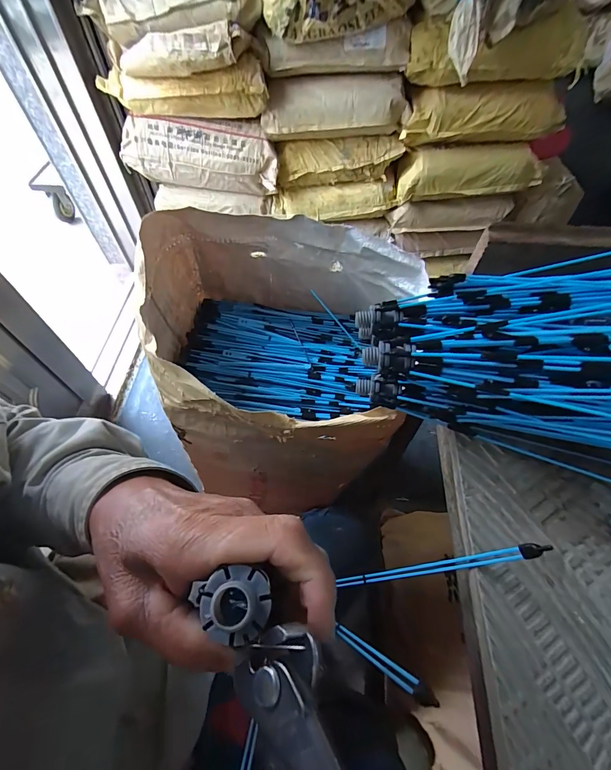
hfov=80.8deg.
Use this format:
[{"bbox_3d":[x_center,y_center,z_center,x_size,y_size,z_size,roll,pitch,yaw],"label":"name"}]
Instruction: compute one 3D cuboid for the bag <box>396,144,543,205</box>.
[{"bbox_3d":[0.507,-0.652,1.097,0.429,0.129,0.092,1,57,1],"label":"bag"}]

